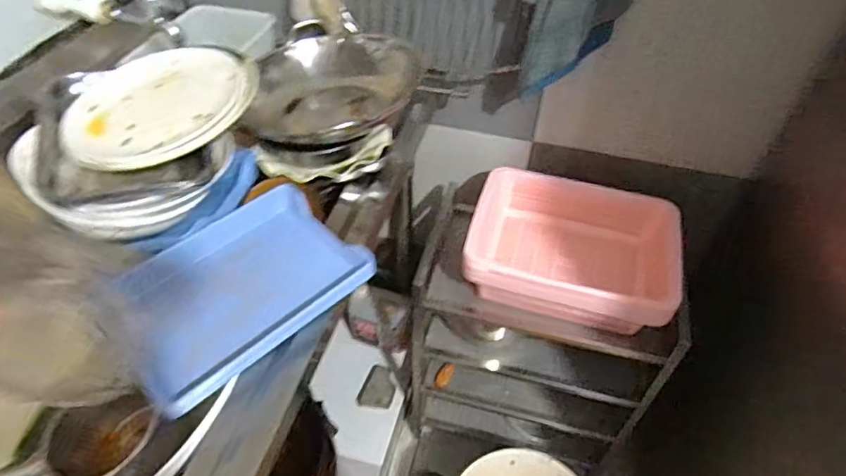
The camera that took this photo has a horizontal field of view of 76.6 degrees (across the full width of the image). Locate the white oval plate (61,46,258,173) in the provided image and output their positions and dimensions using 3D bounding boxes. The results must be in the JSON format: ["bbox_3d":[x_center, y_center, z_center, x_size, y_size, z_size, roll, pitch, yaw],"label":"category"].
[{"bbox_3d":[-0.384,-0.207,0.796,0.265,0.034,0.270,-19,48,-4],"label":"white oval plate"}]

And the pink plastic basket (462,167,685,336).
[{"bbox_3d":[0.302,0.012,1.084,0.399,0.131,0.329,13,47,9],"label":"pink plastic basket"}]

